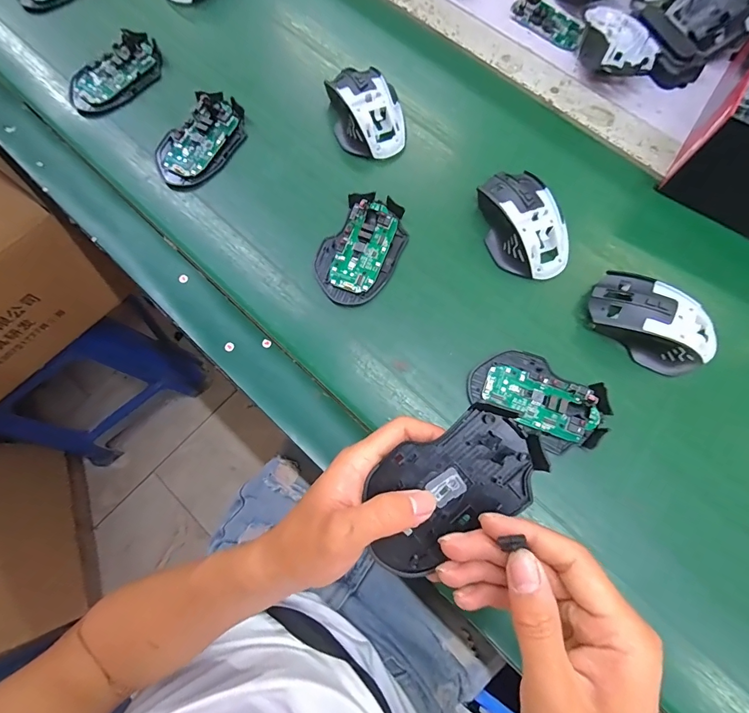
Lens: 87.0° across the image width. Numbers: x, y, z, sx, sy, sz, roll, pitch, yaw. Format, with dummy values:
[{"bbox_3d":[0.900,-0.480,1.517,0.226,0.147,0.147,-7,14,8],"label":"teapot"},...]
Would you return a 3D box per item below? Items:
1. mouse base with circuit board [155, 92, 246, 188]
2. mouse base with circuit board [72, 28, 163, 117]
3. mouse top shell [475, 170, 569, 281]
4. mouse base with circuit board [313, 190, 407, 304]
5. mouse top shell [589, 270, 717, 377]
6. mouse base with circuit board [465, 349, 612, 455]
[{"bbox_3d":[-0.184,-0.233,0.421,0.064,0.019,0.114,32,77,9],"label":"mouse base with circuit board"},{"bbox_3d":[-0.293,-0.321,0.448,0.113,0.019,0.062,-40,77,-10],"label":"mouse base with circuit board"},{"bbox_3d":[0.143,-0.132,0.383,0.071,0.036,0.117,-18,74,-5],"label":"mouse top shell"},{"bbox_3d":[-0.012,-0.106,0.385,0.072,0.017,0.114,24,75,7],"label":"mouse base with circuit board"},{"bbox_3d":[0.249,-0.031,0.351,0.110,0.034,0.064,33,77,10],"label":"mouse top shell"},{"bbox_3d":[0.143,0.035,0.342,0.113,0.017,0.067,30,76,9],"label":"mouse base with circuit board"}]

